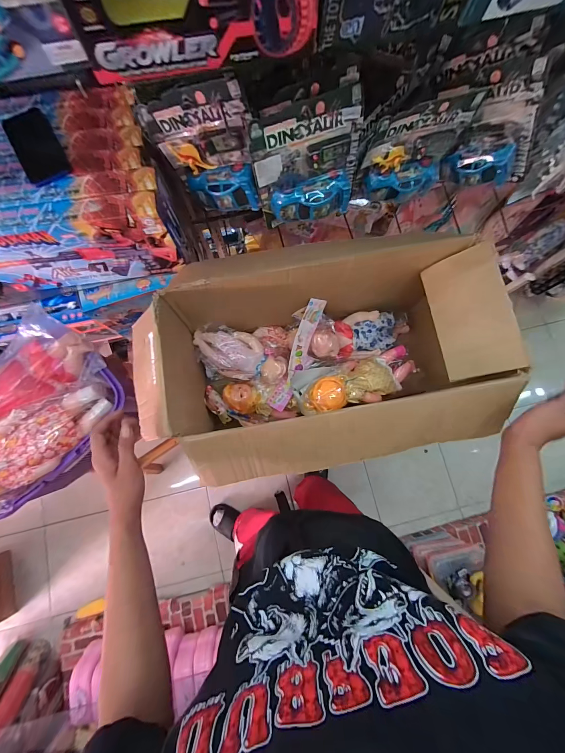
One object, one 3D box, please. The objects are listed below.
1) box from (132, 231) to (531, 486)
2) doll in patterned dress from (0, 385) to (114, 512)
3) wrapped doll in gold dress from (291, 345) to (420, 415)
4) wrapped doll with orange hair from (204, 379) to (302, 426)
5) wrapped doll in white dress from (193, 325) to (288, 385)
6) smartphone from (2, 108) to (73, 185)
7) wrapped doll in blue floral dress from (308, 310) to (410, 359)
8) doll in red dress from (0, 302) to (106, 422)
[{"bbox_3d":[0.073,-0.006,0.672,0.707,0.328,0.386,-8,79,-1],"label":"box"},{"bbox_3d":[-0.526,0.152,0.585,0.369,0.079,0.117,-40,82,-21],"label":"doll in patterned dress"},{"bbox_3d":[0.199,0.011,0.786,0.335,0.073,0.122,-15,80,-3],"label":"wrapped doll in gold dress"},{"bbox_3d":[-0.080,0.069,0.793,0.231,0.066,0.117,-10,79,-2],"label":"wrapped doll with orange hair"},{"bbox_3d":[-0.104,-0.053,0.766,0.229,0.099,0.112,7,79,1],"label":"wrapped doll in white dress"},{"bbox_3d":[-0.454,-0.426,0.539,0.076,0.013,0.156,-30,81,-5],"label":"smartphone"},{"bbox_3d":[0.219,-0.115,0.820,0.308,0.062,0.122,-11,100,-16],"label":"wrapped doll in blue floral dress"},{"bbox_3d":[-0.573,0.041,0.606,0.172,0.080,0.364,44,82,7],"label":"doll in red dress"}]

